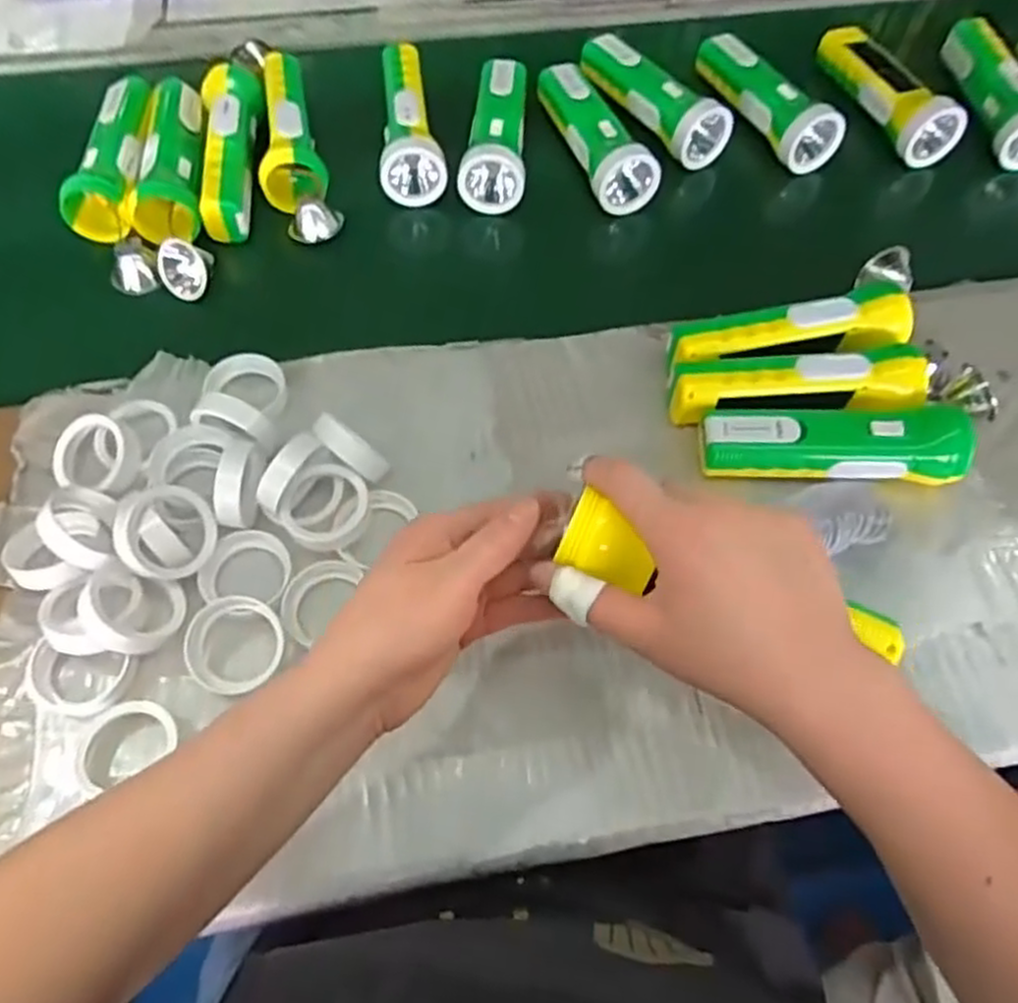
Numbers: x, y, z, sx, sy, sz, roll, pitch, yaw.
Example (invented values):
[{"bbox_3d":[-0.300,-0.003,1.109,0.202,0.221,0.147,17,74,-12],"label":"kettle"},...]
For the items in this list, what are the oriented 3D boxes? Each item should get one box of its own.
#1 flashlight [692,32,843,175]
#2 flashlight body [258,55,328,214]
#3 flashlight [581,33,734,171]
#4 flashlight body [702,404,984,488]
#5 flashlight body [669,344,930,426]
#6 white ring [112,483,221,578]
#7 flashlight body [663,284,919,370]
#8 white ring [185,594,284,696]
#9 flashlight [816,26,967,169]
[{"bbox_3d":[0.226,-0.364,0.678,0.046,0.043,0.165,-22,64,-13],"label":"flashlight"},{"bbox_3d":[-0.188,-0.315,0.641,0.051,0.042,0.171,-11,62,-8],"label":"flashlight body"},{"bbox_3d":[0.123,-0.361,0.683,0.057,0.055,0.167,-31,66,-17],"label":"flashlight"},{"bbox_3d":[0.206,-0.036,0.491,0.162,0.046,0.044,3,61,0],"label":"flashlight body"},{"bbox_3d":[0.191,-0.076,0.512,0.161,0.046,0.048,0,61,-2],"label":"flashlight body"},{"bbox_3d":[-0.195,0.017,0.432,0.014,0.056,0.051,-6,68,44],"label":"white ring"},{"bbox_3d":[0.193,-0.113,0.530,0.166,0.046,0.043,-8,61,-6],"label":"flashlight body"},{"bbox_3d":[-0.154,0.081,0.429,0.054,0.019,0.051,1,61,-1],"label":"white ring"},{"bbox_3d":[0.342,-0.376,0.689,0.046,0.045,0.166,-14,62,-9],"label":"flashlight"}]

